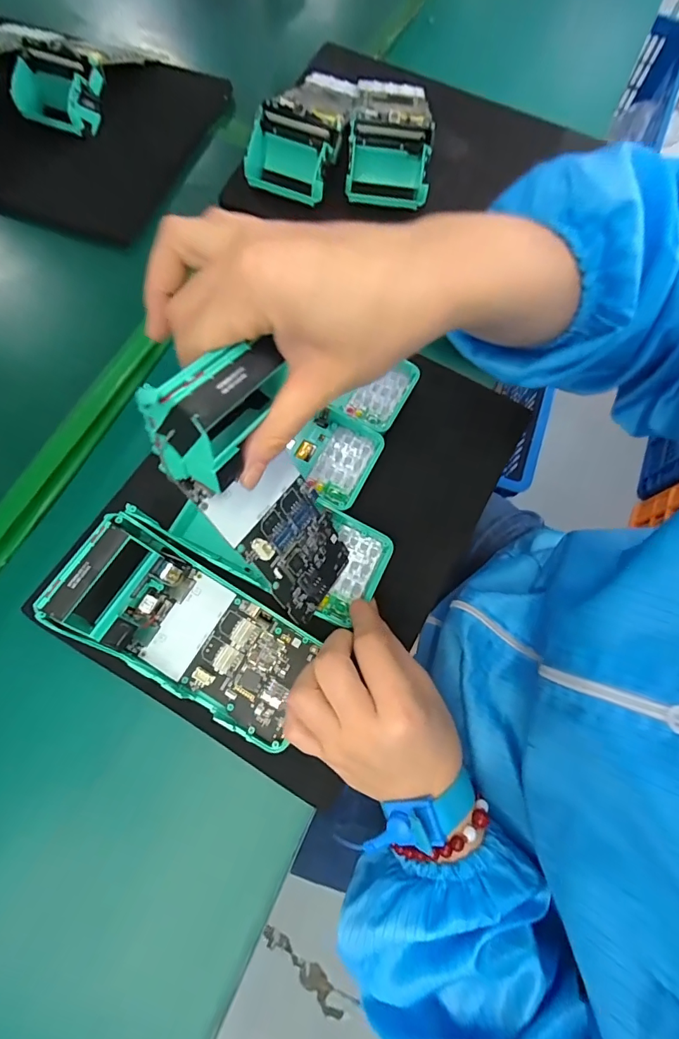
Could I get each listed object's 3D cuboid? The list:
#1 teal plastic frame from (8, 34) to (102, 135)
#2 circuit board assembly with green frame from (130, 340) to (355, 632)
[{"bbox_3d":[-0.272,-0.409,0.413,0.082,0.052,0.057,16,72,3],"label":"teal plastic frame"},{"bbox_3d":[-0.041,-0.010,0.244,0.067,0.176,0.051,-42,55,-13],"label":"circuit board assembly with green frame"}]

